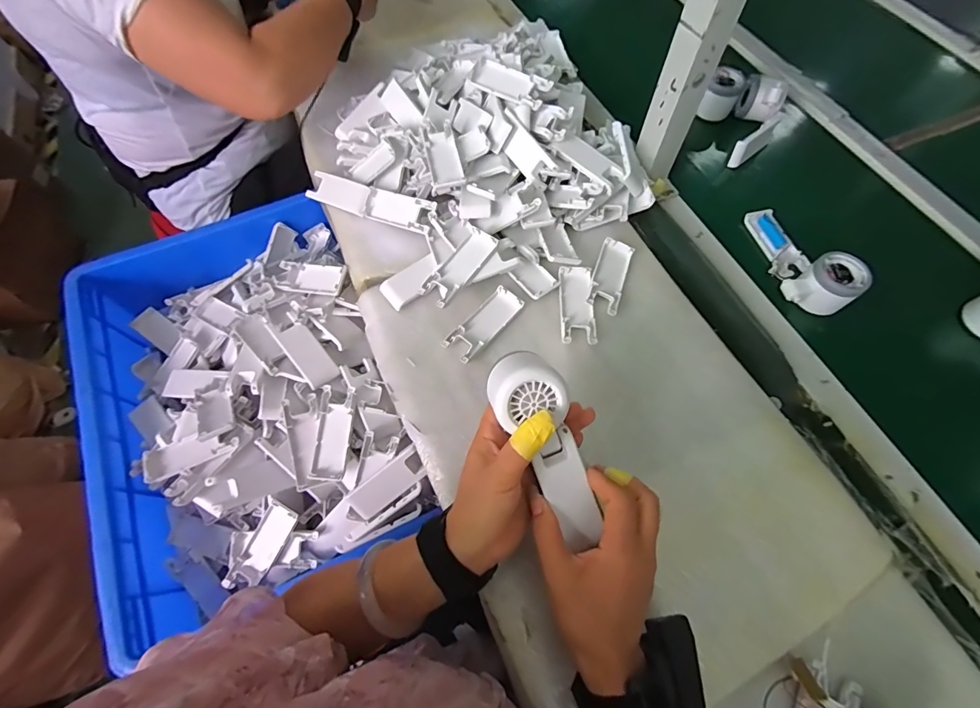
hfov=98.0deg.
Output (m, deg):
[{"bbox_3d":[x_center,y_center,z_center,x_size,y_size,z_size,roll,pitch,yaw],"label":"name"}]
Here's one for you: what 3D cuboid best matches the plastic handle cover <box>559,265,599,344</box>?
[{"bbox_3d":[0.103,-0.060,0.506,0.039,0.007,0.103,1,64,0],"label":"plastic handle cover"}]

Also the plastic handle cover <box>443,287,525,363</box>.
[{"bbox_3d":[-0.007,-0.036,0.495,0.038,0.009,0.105,38,70,16],"label":"plastic handle cover"}]

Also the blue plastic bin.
[{"bbox_3d":[-0.320,0.035,0.553,0.351,0.136,0.481,-23,67,-11],"label":"blue plastic bin"}]

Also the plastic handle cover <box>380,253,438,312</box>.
[{"bbox_3d":[-0.093,-0.088,0.511,0.074,0.018,0.035,-41,81,-8],"label":"plastic handle cover"}]

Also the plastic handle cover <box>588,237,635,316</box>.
[{"bbox_3d":[0.147,-0.098,0.519,0.038,0.012,0.103,19,66,9],"label":"plastic handle cover"}]

